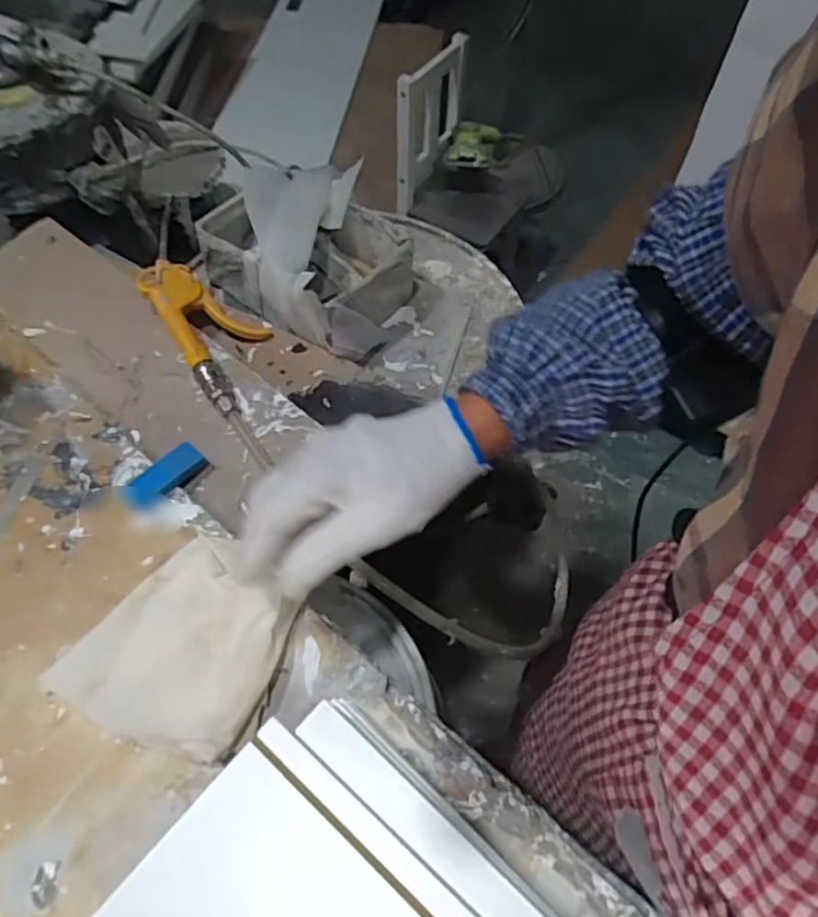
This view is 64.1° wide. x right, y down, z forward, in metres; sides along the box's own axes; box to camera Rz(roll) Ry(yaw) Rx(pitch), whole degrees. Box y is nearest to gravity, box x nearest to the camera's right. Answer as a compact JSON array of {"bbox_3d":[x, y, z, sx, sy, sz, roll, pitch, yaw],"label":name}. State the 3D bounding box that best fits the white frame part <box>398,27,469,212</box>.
[{"bbox_3d":[0.048,-0.750,1.484,0.027,0.345,0.213,42,73,15],"label":"white frame part"}]

